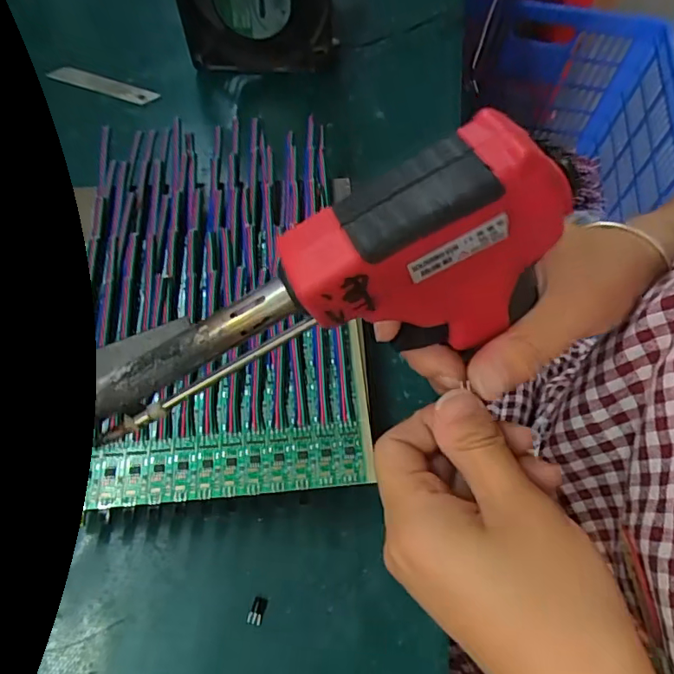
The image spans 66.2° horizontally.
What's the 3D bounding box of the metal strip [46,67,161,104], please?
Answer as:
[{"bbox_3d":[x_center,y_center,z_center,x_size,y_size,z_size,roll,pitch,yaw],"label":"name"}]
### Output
[{"bbox_3d":[-0.203,-0.219,0.447,0.101,0.006,0.014,19,60,8],"label":"metal strip"}]

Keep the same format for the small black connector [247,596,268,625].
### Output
[{"bbox_3d":[-0.040,0.136,0.257,0.007,0.004,0.012,17,60,7],"label":"small black connector"}]

